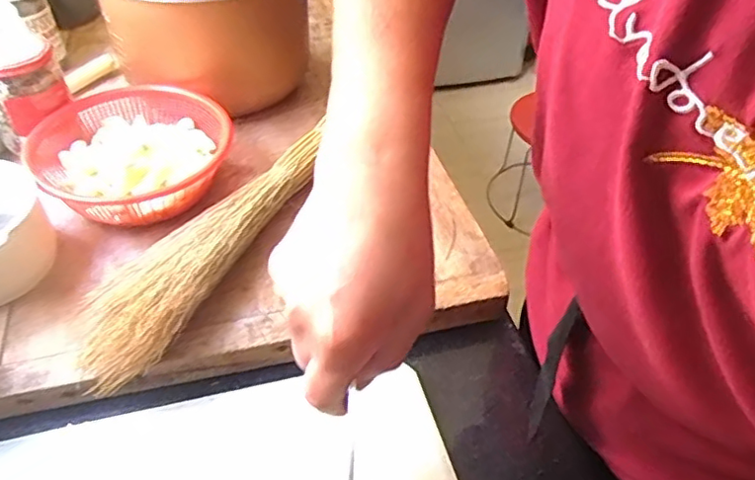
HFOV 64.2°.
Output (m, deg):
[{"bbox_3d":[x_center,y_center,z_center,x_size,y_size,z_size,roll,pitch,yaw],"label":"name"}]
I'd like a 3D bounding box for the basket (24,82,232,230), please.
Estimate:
[{"bbox_3d":[-0.227,-0.077,0.567,0.165,0.060,0.177,1,45,-1],"label":"basket"}]

